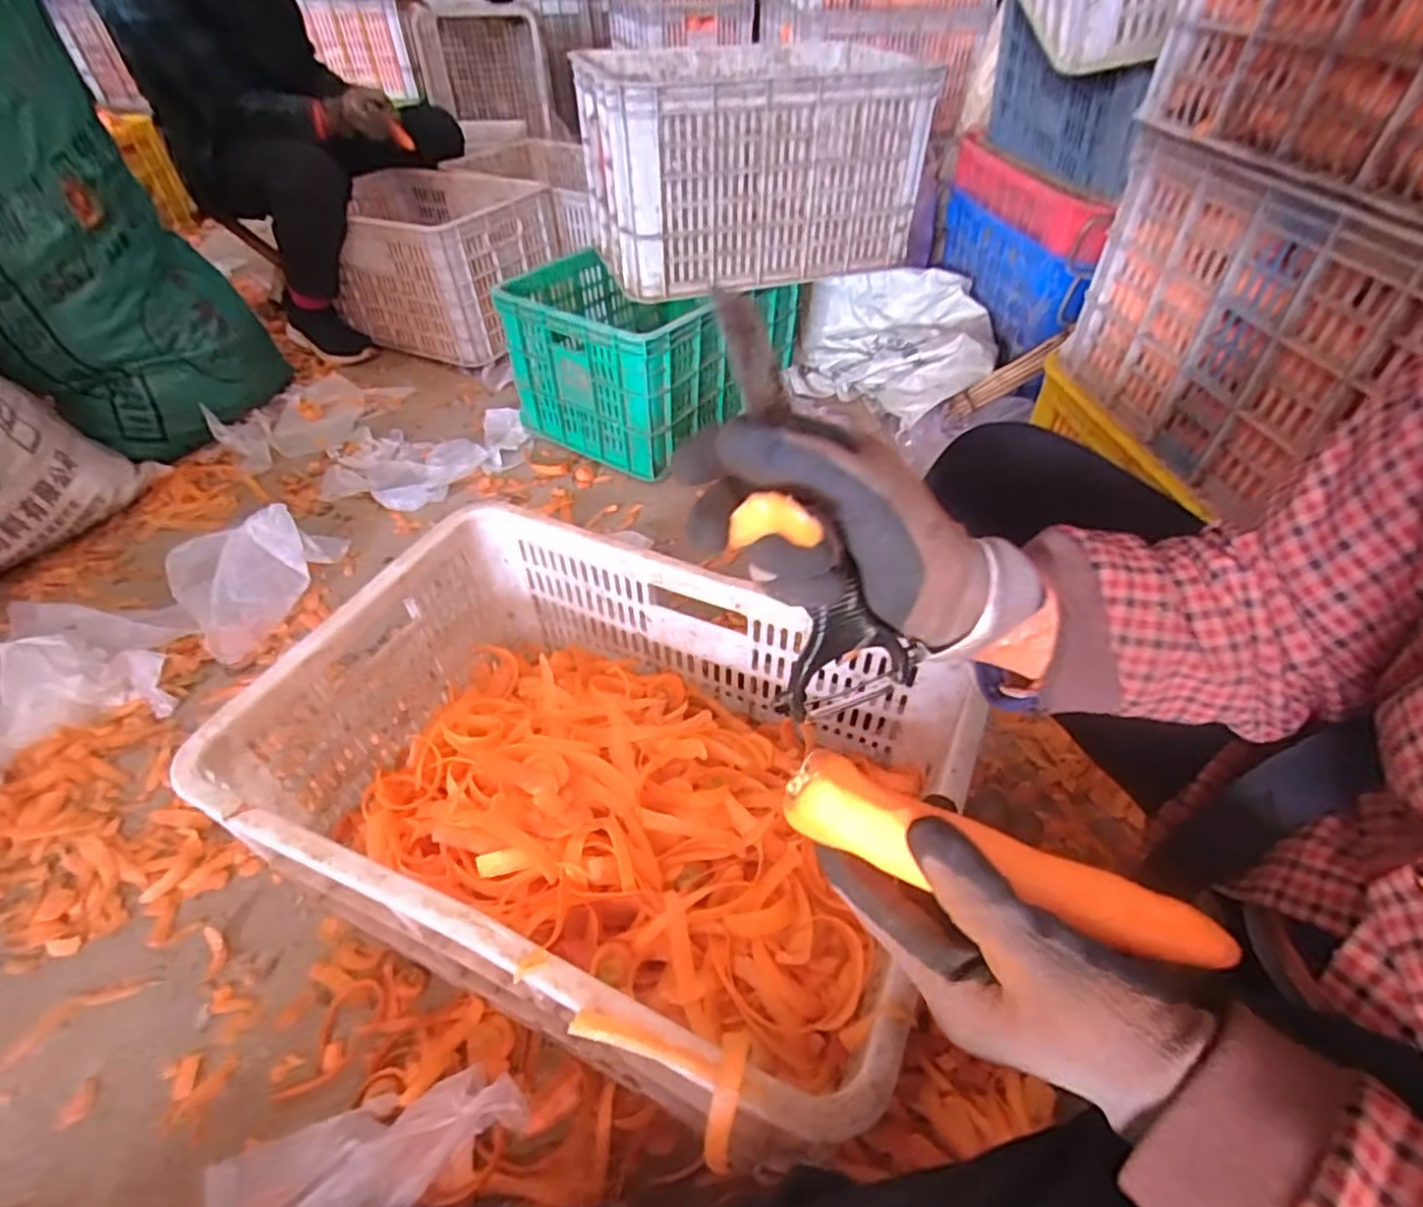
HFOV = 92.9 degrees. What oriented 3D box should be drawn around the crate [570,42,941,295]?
[{"bbox_3d":[0.051,-0.741,1.137,0.488,0.261,0.342,-13,46,-12],"label":"crate"}]

